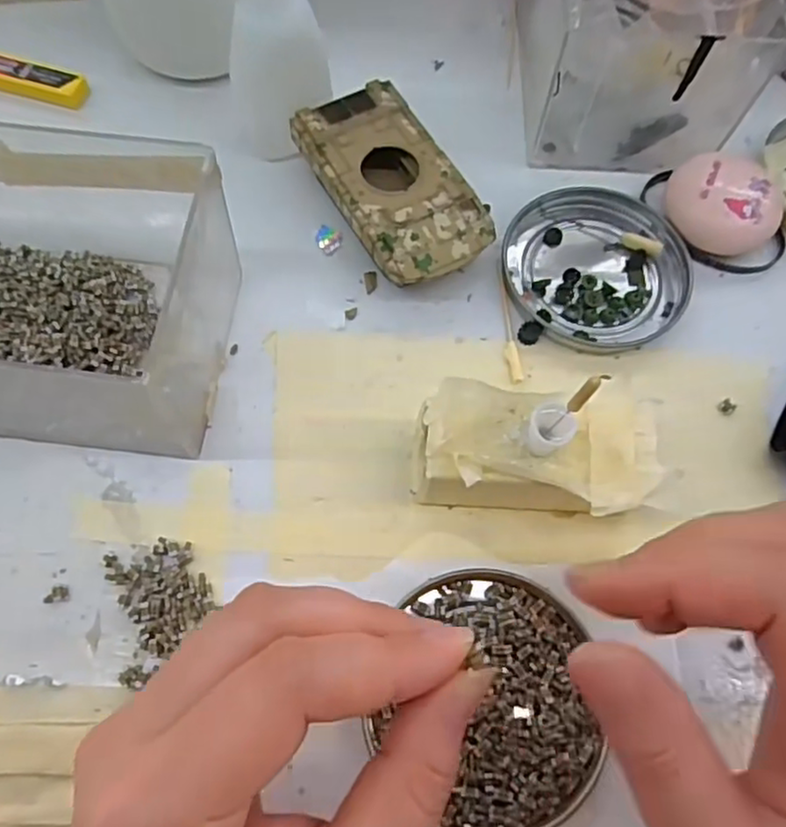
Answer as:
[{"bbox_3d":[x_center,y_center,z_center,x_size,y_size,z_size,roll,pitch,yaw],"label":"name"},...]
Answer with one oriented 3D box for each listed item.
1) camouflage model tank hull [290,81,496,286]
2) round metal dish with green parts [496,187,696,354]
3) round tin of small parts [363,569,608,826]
[{"bbox_3d":[-0.001,-0.095,0.291,0.052,0.025,0.095,-28,71,-13],"label":"camouflage model tank hull"},{"bbox_3d":[0.087,-0.063,0.290,0.076,0.009,0.075,1,66,-2],"label":"round metal dish with green parts"},{"bbox_3d":[0.033,0.093,0.220,0.070,0.009,0.079,18,68,5],"label":"round tin of small parts"}]

